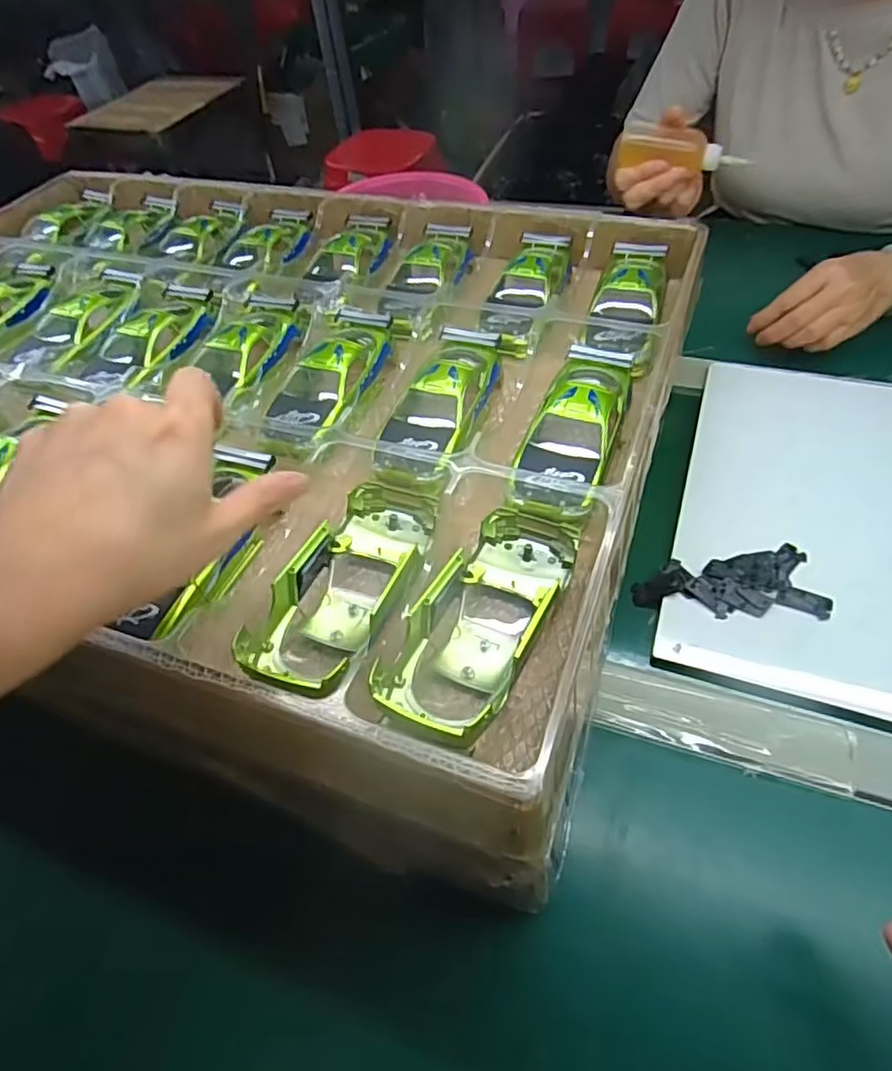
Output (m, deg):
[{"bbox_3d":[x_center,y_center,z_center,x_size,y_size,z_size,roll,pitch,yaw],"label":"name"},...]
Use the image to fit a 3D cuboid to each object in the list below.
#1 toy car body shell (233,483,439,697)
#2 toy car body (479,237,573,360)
[{"bbox_3d":[-0.044,0.025,0.311,0.066,0.039,0.138,15,54,17],"label":"toy car body shell"},{"bbox_3d":[0.063,-0.191,0.479,0.049,0.026,0.144,13,54,16],"label":"toy car body"}]

